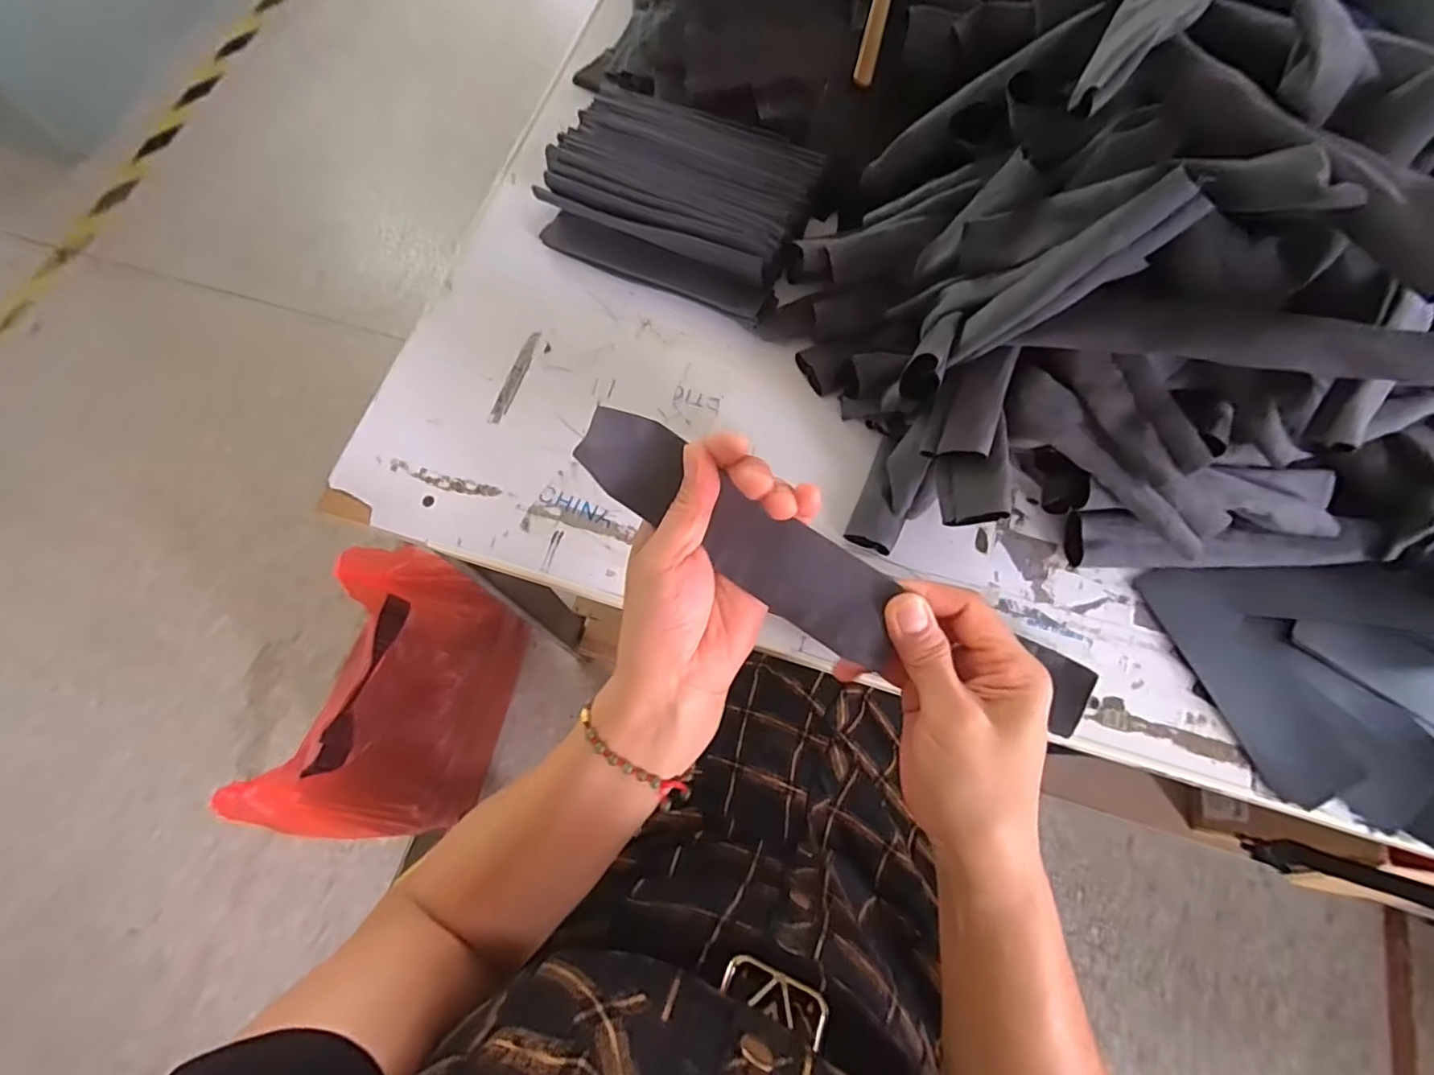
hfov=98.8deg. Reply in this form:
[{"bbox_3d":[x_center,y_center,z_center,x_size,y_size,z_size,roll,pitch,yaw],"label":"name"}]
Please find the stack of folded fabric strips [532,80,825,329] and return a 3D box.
[{"bbox_3d":[-0.028,-0.262,0.474,0.196,0.054,0.136,25,71,8],"label":"stack of folded fabric strips"}]

